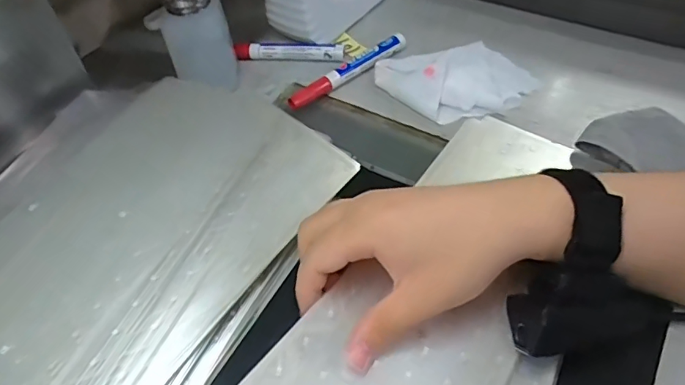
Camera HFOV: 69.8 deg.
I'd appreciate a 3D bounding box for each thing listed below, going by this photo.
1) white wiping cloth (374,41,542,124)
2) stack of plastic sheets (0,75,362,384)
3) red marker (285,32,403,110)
[{"bbox_3d":[0.104,-0.112,0.455,0.111,0.020,0.117,-34,54,-22],"label":"white wiping cloth"},{"bbox_3d":[-0.179,0.082,0.287,0.200,0.032,0.439,23,55,12],"label":"stack of plastic sheets"},{"bbox_3d":[0.006,-0.118,0.473,0.141,0.017,0.022,-37,55,-24],"label":"red marker"}]

